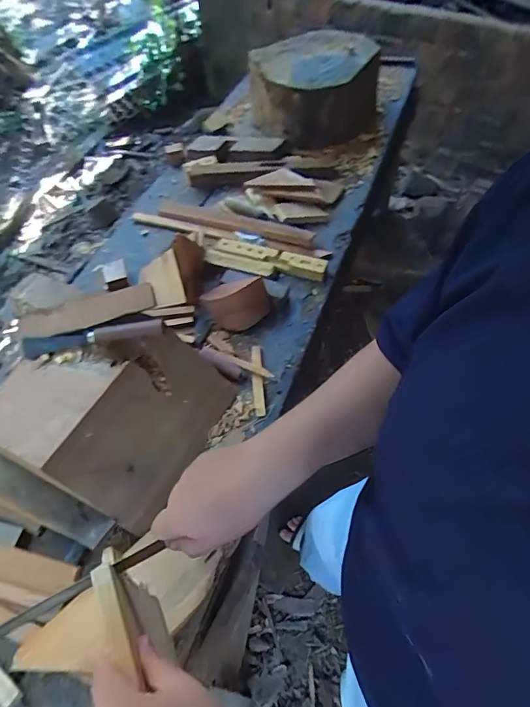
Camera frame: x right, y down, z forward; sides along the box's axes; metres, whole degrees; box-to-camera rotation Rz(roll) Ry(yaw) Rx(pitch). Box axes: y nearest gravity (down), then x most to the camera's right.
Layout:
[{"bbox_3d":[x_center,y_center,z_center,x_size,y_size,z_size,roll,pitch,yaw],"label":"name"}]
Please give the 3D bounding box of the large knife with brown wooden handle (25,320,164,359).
[{"bbox_3d":[-0.304,-0.032,0.767,0.251,0.039,0.035,-7,54,-1],"label":"large knife with brown wooden handle"}]

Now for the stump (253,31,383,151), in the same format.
[{"bbox_3d":[0.148,-0.801,1.339,0.382,0.206,0.260,2,54,5],"label":"stump"}]

